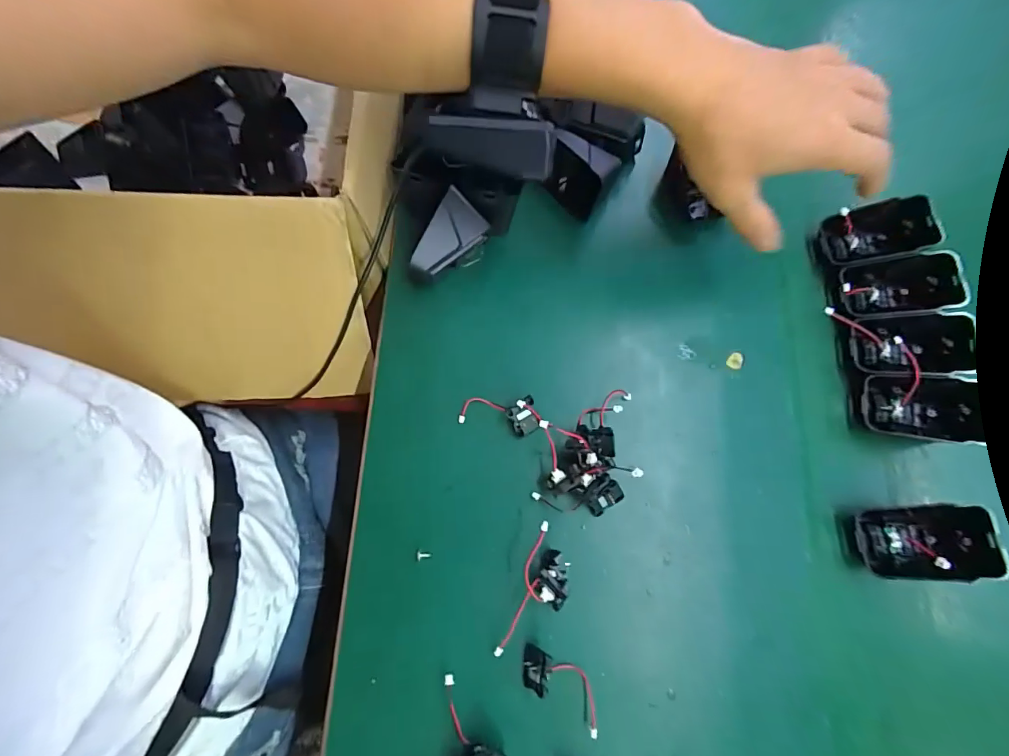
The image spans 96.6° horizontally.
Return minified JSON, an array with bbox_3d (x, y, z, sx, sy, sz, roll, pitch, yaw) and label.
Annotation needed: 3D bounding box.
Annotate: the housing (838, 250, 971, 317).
[{"bbox_3d":[0.289,-0.066,0.330,0.076,0.017,0.043,-1,78,18],"label":"housing"}]

